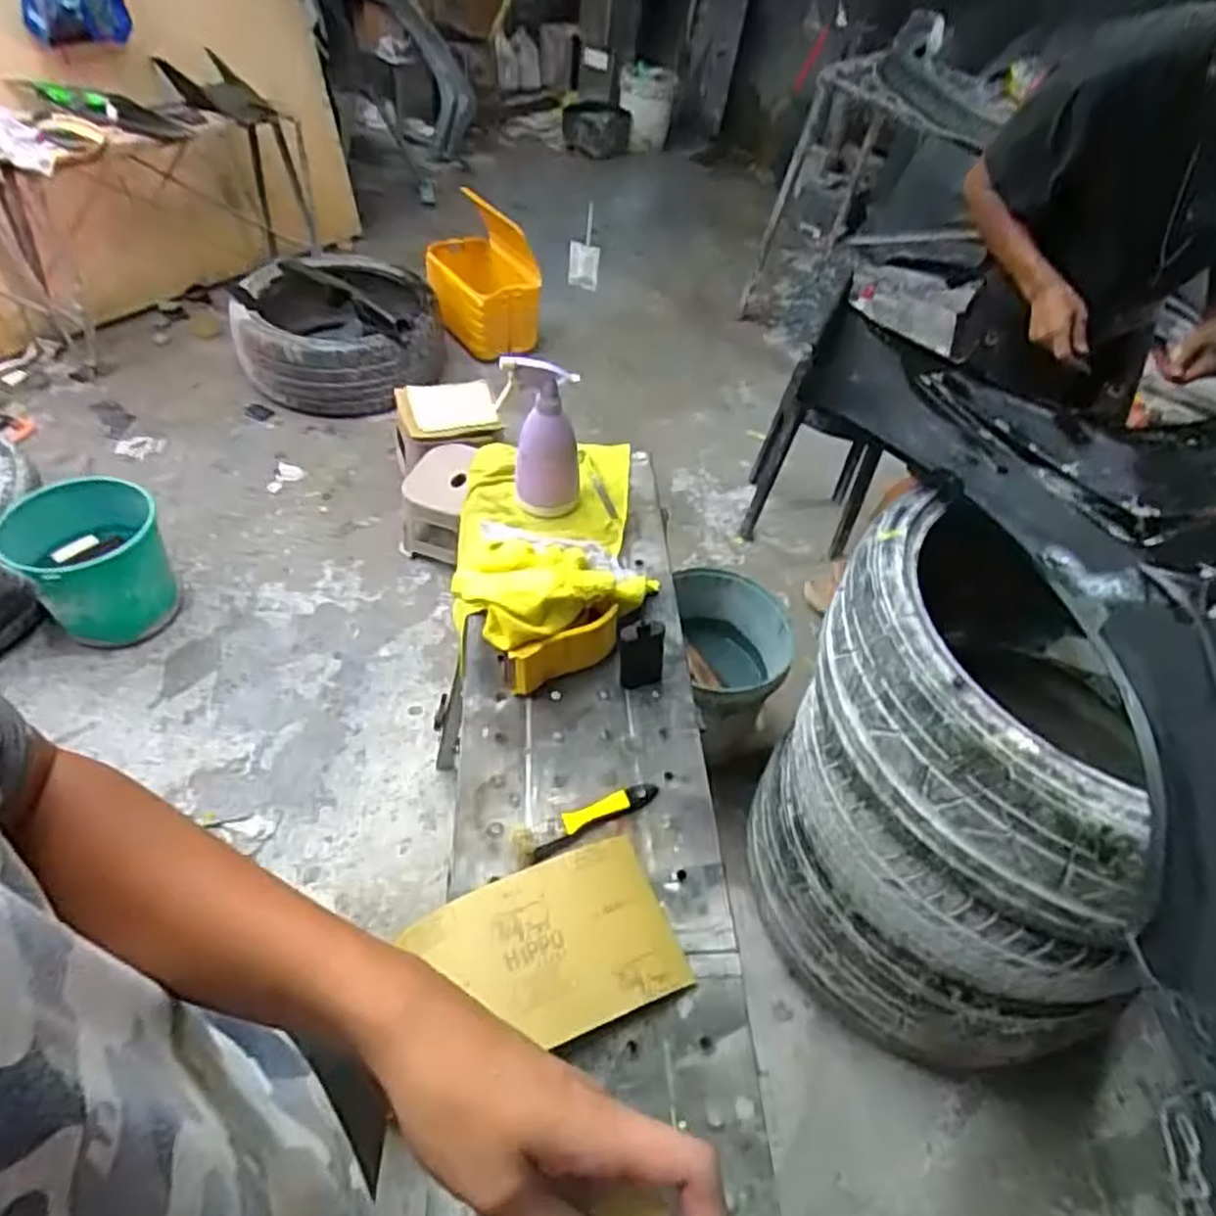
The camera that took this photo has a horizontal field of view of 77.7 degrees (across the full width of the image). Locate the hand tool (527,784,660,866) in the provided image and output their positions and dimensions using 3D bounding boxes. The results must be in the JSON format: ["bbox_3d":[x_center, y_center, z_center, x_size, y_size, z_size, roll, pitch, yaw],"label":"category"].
[{"bbox_3d":[-0.013,0.198,0.716,0.139,0.015,0.027,-21,54,-25],"label":"hand tool"}]

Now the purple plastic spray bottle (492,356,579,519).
[{"bbox_3d":[-0.083,-0.223,0.961,0.111,0.210,0.082,4,48,-4],"label":"purple plastic spray bottle"}]

